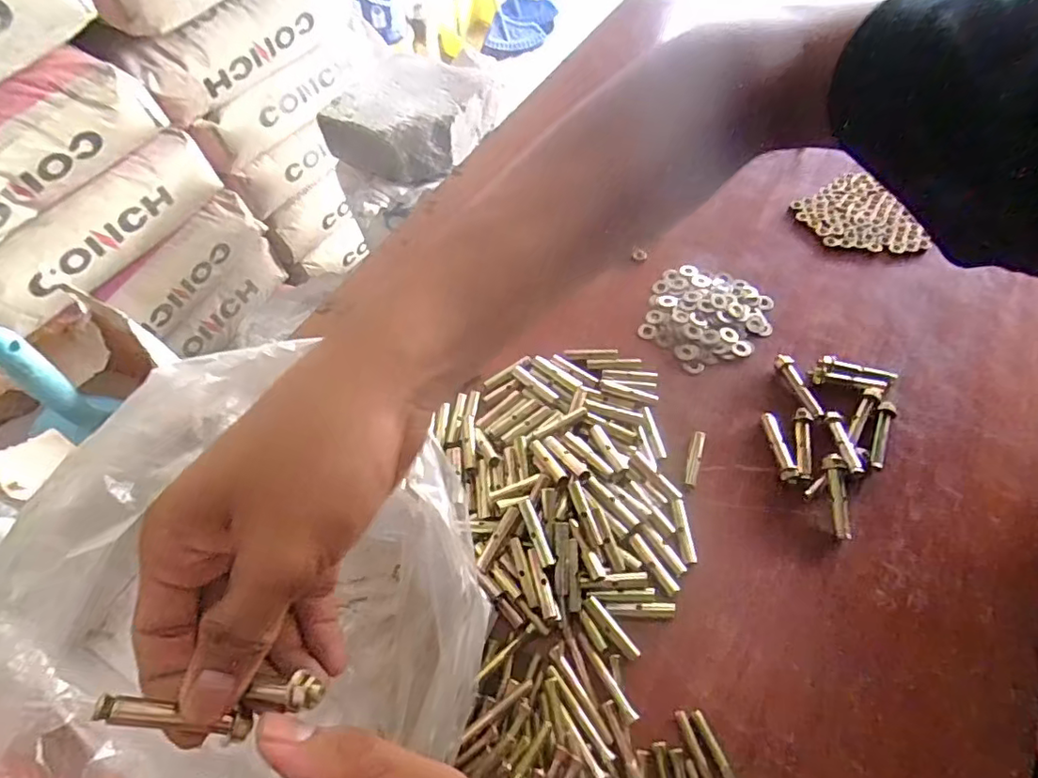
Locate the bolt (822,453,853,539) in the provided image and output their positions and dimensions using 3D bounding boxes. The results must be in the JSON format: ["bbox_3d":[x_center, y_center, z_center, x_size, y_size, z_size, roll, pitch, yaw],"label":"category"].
[{"bbox_3d":[0.184,0.061,0.325,0.010,0.006,0.047,-3,79,1],"label":"bolt"}]

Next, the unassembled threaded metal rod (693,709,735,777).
[{"bbox_3d":[0.096,0.176,0.264,0.006,0.004,0.048,-19,59,-9],"label":"unassembled threaded metal rod"}]

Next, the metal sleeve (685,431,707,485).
[{"bbox_3d":[0.109,0.042,0.348,0.008,0.005,0.036,17,60,13],"label":"metal sleeve"}]

